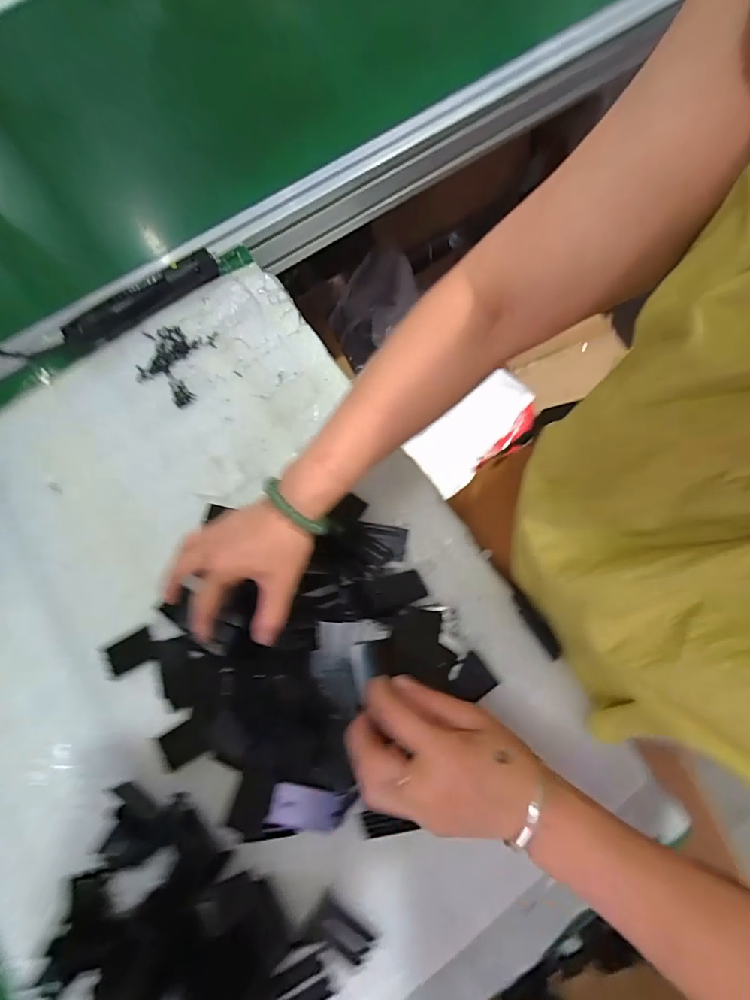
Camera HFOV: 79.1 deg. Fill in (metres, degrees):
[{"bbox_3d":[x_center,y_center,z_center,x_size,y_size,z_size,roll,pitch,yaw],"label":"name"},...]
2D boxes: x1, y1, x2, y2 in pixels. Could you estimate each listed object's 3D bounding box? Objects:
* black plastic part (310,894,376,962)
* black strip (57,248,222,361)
[{"bbox_3d":[-0.028,0.369,0.389,0.049,0.005,0.027,30,77,9],"label":"black plastic part"},{"bbox_3d":[-0.280,-0.240,0.546,0.196,0.015,0.036,-36,119,-8],"label":"black strip"}]

